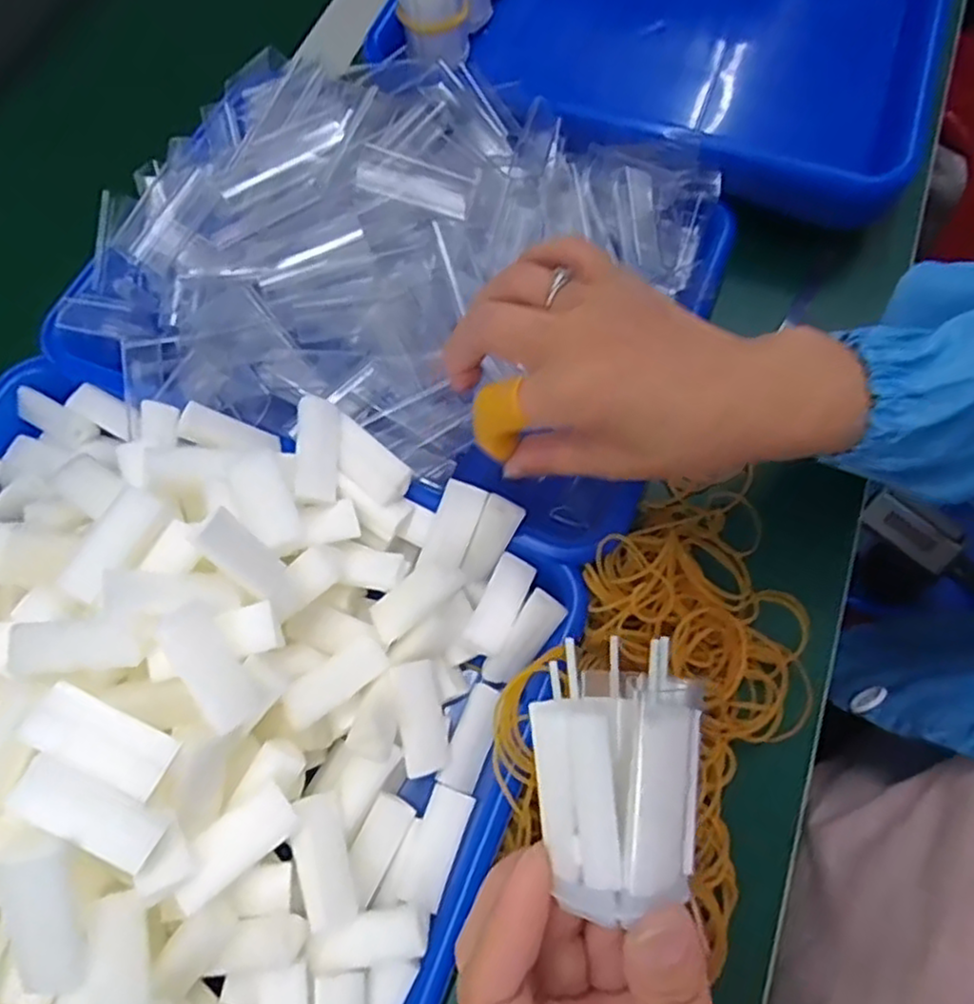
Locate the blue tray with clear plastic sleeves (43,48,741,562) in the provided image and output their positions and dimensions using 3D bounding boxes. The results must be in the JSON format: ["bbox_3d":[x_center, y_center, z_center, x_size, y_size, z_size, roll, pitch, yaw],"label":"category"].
[{"bbox_3d":[-0.046,-0.130,0.378,0.311,0.088,0.227,20,70,10],"label":"blue tray with clear plastic sleeves"}]

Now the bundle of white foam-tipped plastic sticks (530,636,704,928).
[{"bbox_3d":[0.036,0.074,0.195,0.045,0.021,0.069,8,68,6],"label":"bundle of white foam-tipped plastic sticks"}]

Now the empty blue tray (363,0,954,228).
[{"bbox_3d":[0.122,-0.302,0.472,0.314,0.075,0.265,20,70,10],"label":"empty blue tray"}]

